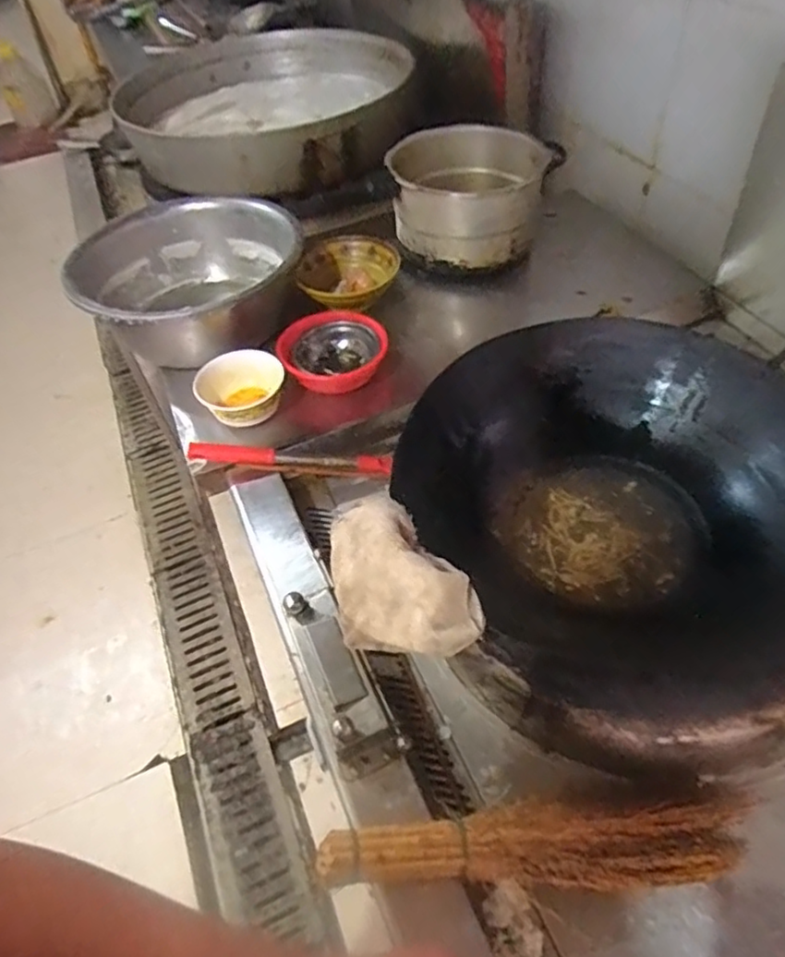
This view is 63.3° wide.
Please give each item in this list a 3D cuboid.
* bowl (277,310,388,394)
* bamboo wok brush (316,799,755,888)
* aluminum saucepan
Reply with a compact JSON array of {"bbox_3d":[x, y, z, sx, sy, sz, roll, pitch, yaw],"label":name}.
[{"bbox_3d":[-0.099,-0.211,1.072,0.171,0.074,0.137,-18,51,-8],"label":"bowl"},{"bbox_3d":[0.135,0.340,0.591,0.408,0.047,0.072,2,49,-8],"label":"bamboo wok brush"},{"bbox_3d":[0.149,-0.542,1.203,0.303,0.164,0.238,8,52,13],"label":"aluminum saucepan"}]

